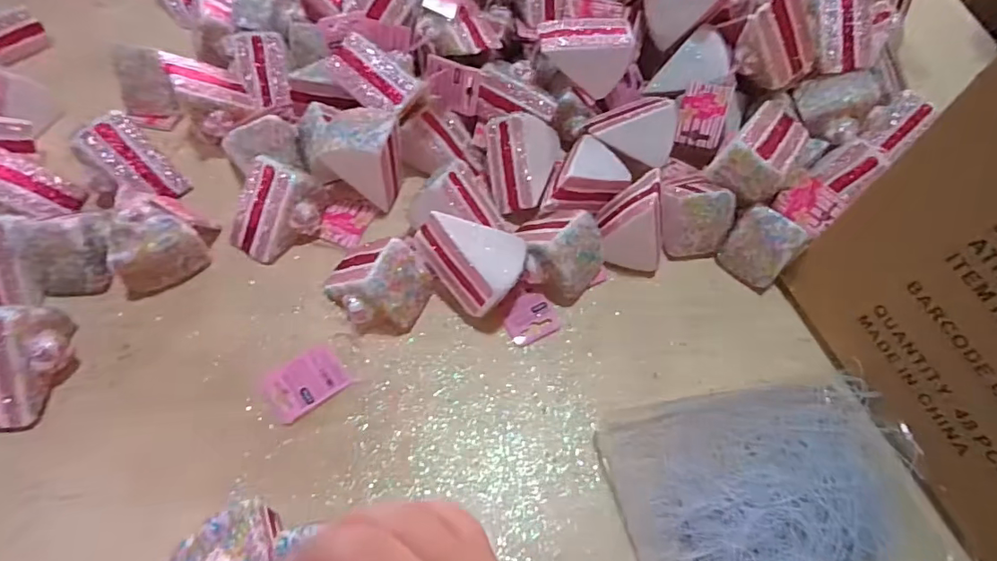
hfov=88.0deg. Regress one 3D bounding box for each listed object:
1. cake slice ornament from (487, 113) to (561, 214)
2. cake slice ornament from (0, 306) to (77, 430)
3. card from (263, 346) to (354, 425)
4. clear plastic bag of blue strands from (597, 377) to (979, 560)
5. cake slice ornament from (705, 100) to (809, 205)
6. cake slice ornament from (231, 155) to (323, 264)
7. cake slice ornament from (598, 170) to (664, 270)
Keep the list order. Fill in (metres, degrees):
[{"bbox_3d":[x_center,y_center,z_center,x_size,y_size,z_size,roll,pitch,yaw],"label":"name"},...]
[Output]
[{"bbox_3d":[0.025,-0.113,0.504,0.059,0.090,0.053,4,11,39],"label":"cake slice ornament"},{"bbox_3d":[-0.358,0.058,0.374,0.054,0.057,0.086,3,59,0],"label":"cake slice ornament"},{"bbox_3d":[-0.151,0.081,0.407,0.059,0.004,0.042,-32,73,-26],"label":"card"},{"bbox_3d":[0.206,0.156,0.369,0.228,0.032,0.163,-9,60,-7],"label":"clear plastic bag of blue strands"},{"bbox_3d":[0.238,-0.116,0.462,0.060,0.046,0.090,37,65,18],"label":"cake slice ornament"},{"bbox_3d":[-0.202,-0.064,0.464,0.065,0.059,0.080,26,62,13],"label":"cake slice ornament"},{"bbox_3d":[0.120,-0.051,0.457,0.063,0.087,0.054,6,60,2],"label":"cake slice ornament"}]

